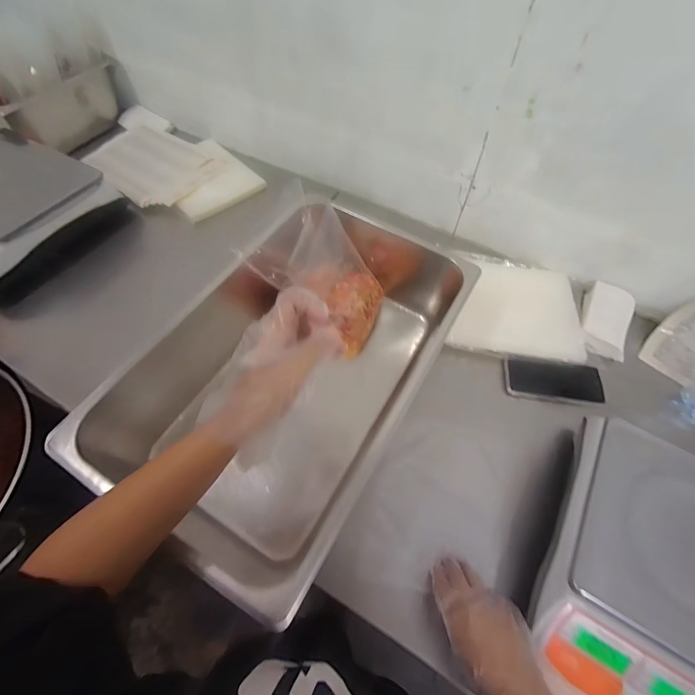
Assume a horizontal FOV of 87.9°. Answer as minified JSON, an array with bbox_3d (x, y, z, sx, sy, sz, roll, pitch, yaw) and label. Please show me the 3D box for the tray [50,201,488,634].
[{"bbox_3d":[-0.050,0.021,0.550,0.328,0.183,0.559,30,64,16],"label":"tray"}]

